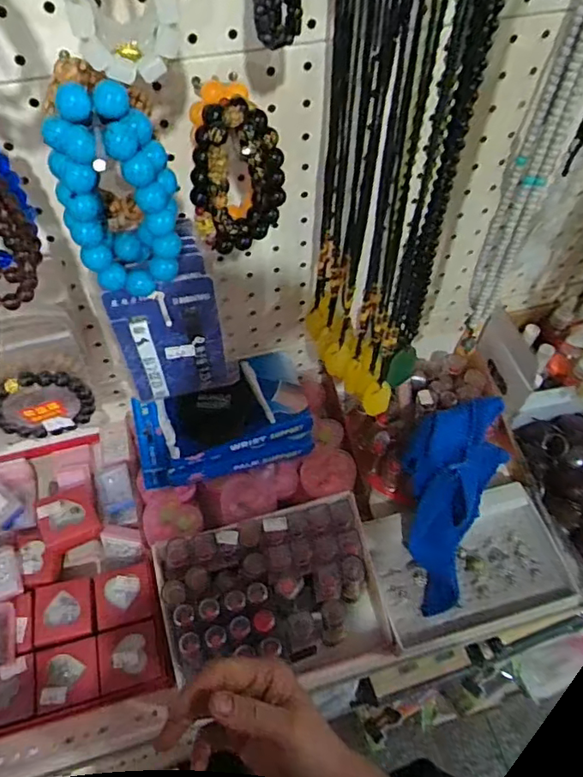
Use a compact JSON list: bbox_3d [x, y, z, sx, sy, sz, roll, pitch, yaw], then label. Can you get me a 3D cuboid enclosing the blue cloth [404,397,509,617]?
[{"bbox_3d":[0.156,0.113,0.548,0.100,0.077,0.210,10,92,6],"label":"blue cloth"}]

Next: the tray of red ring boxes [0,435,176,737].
[{"bbox_3d":[-0.213,0.166,0.549,0.172,0.051,0.270,-12,56,-9],"label":"tray of red ring boxes"}]

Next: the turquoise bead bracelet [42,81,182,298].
[{"bbox_3d":[-0.091,-0.101,0.301,0.057,0.108,0.027,-16,56,-12],"label":"turquoise bead bracelet"}]

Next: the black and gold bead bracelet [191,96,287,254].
[{"bbox_3d":[-0.030,-0.119,0.318,0.051,0.083,0.021,-9,55,-7],"label":"black and gold bead bracelet"}]

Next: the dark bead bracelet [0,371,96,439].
[{"bbox_3d":[-0.186,0.012,0.418,0.071,0.070,0.011,-12,56,-9],"label":"dark bead bracelet"}]

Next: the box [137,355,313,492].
[{"bbox_3d":[-0.070,0.027,0.558,0.173,0.070,0.095,-16,56,-12],"label":"box"}]

